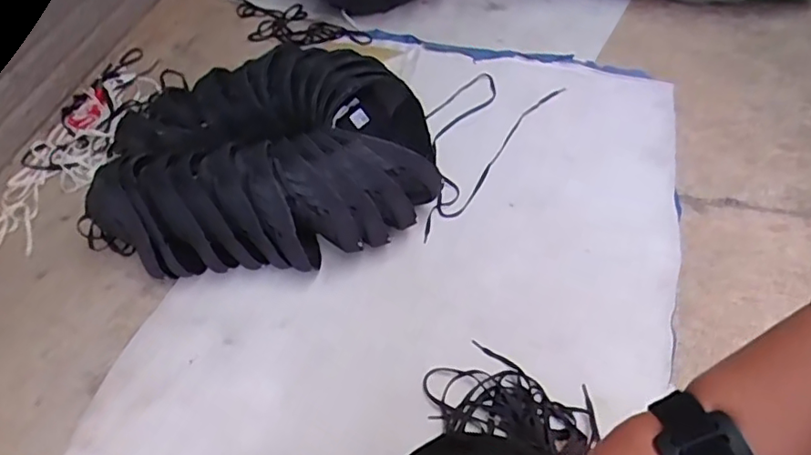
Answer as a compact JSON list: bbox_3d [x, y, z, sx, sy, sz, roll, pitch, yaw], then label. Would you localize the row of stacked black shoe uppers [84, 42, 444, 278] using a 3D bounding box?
[{"bbox_3d":[-0.239,-0.127,0.976,0.572,0.146,0.380,-4,51,5],"label":"row of stacked black shoe uppers"}]

